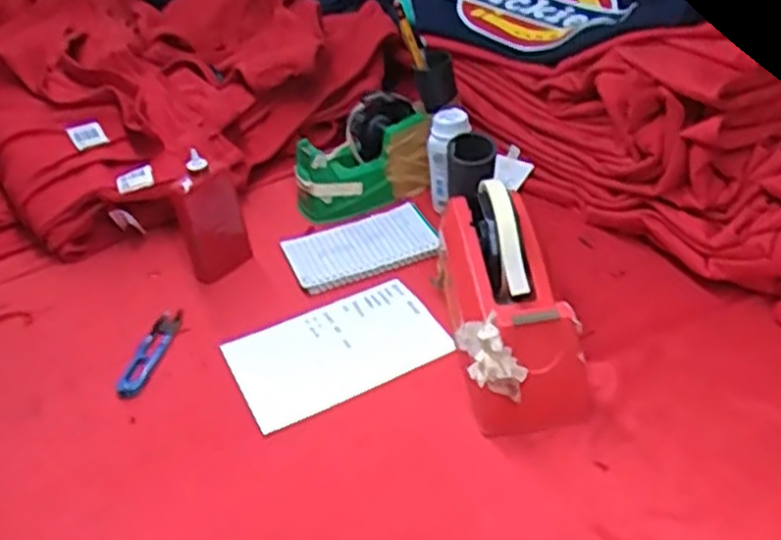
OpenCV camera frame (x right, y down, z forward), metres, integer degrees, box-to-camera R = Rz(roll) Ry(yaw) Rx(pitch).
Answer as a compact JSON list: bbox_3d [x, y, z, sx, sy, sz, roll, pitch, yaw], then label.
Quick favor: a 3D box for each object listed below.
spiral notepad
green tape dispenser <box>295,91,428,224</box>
[{"bbox_3d":[-0.028,-0.023,0.733,0.136,0.016,0.092,-15,37,-11],"label":"spiral notepad"},{"bbox_3d":[-0.026,-0.116,0.790,0.139,0.079,0.072,-32,43,-30],"label":"green tape dispenser"}]

